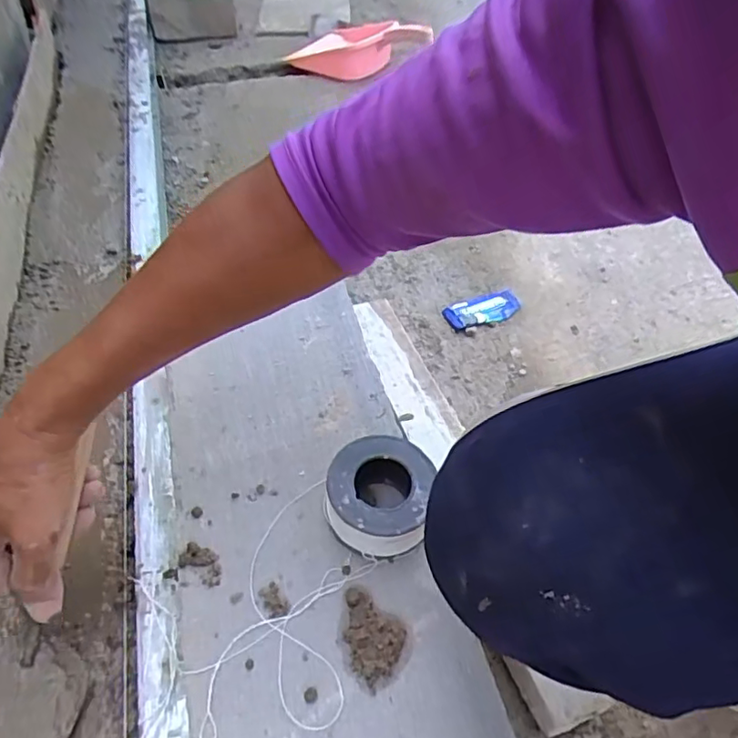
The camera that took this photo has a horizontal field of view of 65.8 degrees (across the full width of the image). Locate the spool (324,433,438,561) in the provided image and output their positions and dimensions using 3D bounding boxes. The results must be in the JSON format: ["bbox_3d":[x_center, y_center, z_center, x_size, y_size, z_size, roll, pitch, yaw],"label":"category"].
[{"bbox_3d":[0.007,0.097,0.441,0.076,0.043,0.081,1,49,-1],"label":"spool"}]

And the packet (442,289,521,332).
[{"bbox_3d":[0.151,-0.080,0.750,0.107,0.007,0.044,-19,52,-17],"label":"packet"}]

